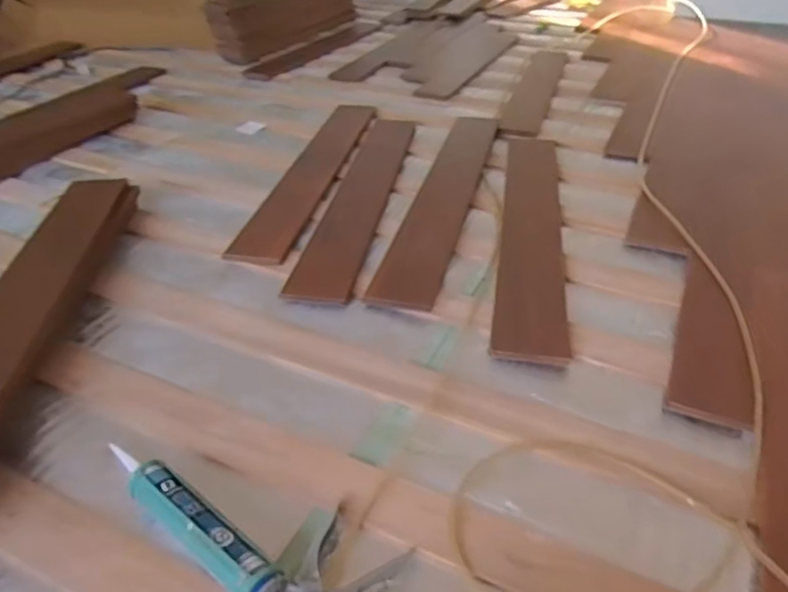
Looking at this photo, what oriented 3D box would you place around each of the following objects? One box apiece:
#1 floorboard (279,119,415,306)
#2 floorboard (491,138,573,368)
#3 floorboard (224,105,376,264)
[{"bbox_3d":[-0.070,-0.259,1.447,0.132,0.011,0.904,5,37,8],"label":"floorboard"},{"bbox_3d":[0.295,-0.161,1.282,0.133,0.026,0.856,5,37,9],"label":"floorboard"},{"bbox_3d":[-0.202,-0.337,1.560,0.143,0.013,0.914,6,37,9],"label":"floorboard"}]

